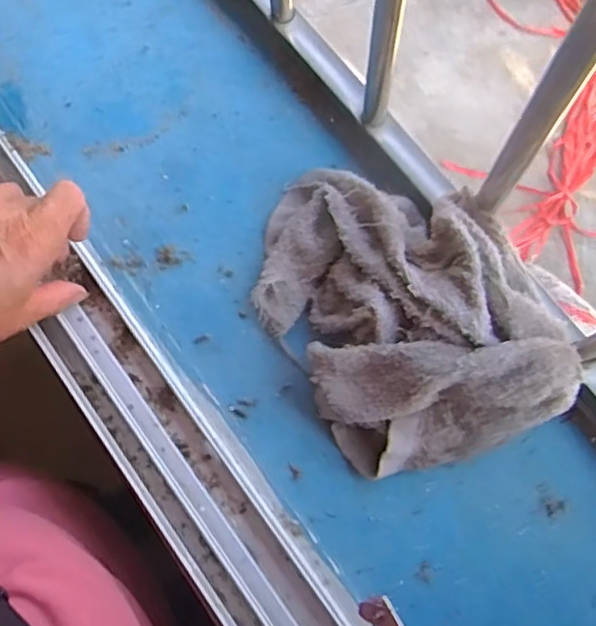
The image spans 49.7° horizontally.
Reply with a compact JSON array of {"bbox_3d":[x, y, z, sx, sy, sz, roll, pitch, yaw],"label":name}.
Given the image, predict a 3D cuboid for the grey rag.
[{"bbox_3d":[0.058,-0.008,0.403,0.143,0.073,0.218,-30,76,-11],"label":"grey rag"}]

